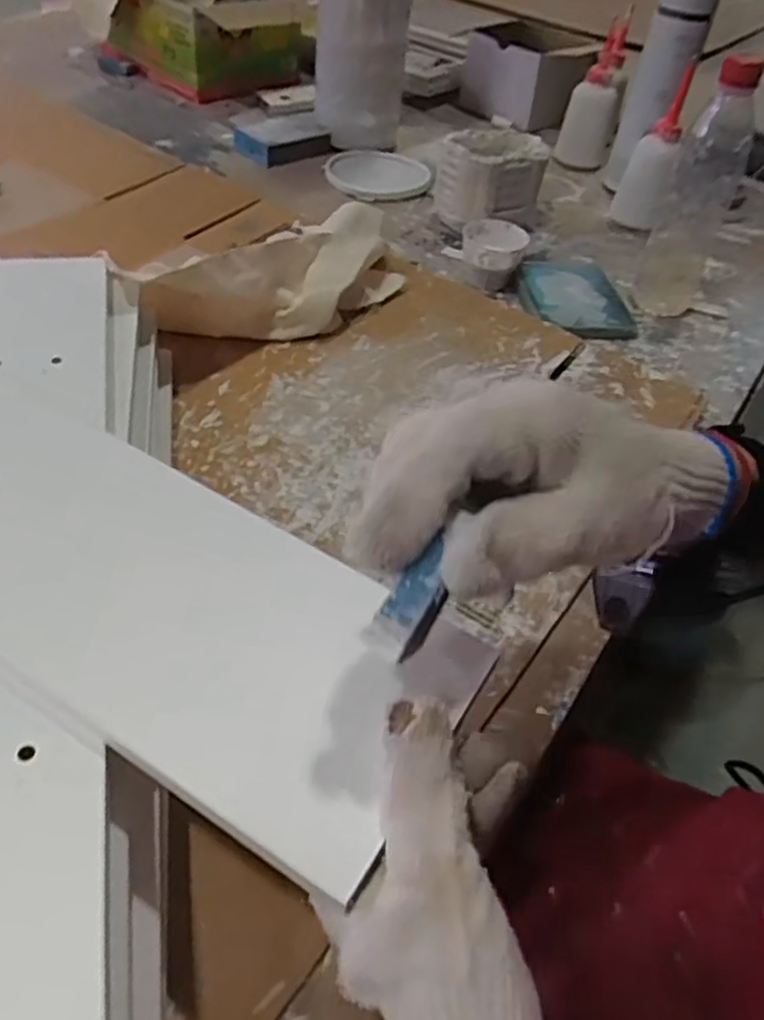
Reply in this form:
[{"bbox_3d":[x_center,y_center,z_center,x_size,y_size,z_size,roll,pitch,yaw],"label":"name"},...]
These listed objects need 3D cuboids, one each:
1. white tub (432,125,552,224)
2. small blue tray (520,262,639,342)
[{"bbox_3d":[0.122,-0.368,0.822,0.093,0.072,0.114,34,50,23],"label":"white tub"},{"bbox_3d":[0.193,-0.219,0.750,0.107,0.023,0.156,3,46,-6],"label":"small blue tray"}]

